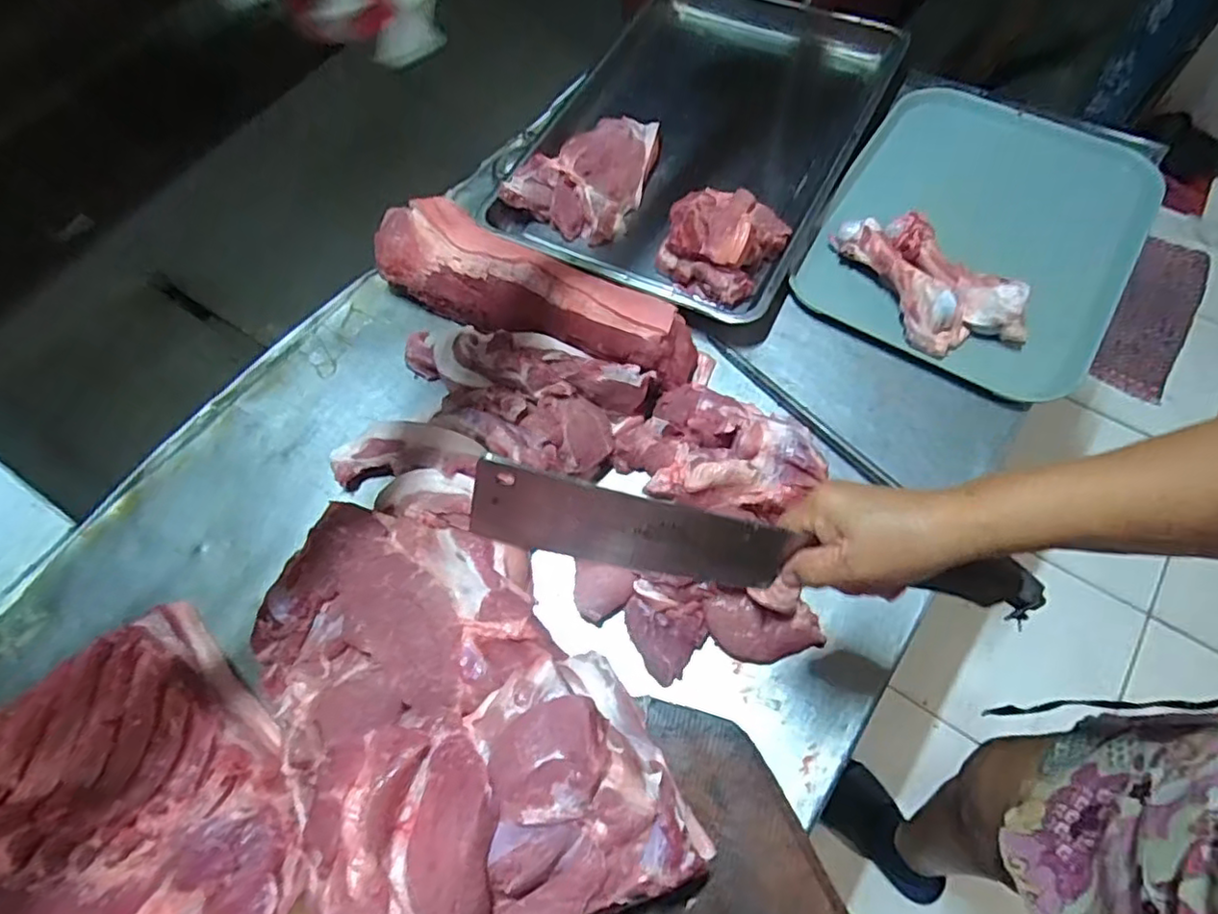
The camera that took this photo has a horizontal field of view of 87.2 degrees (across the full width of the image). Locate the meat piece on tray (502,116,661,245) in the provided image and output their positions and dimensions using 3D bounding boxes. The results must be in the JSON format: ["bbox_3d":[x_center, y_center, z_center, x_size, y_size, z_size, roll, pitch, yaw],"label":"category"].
[{"bbox_3d":[-0.027,-0.389,0.860,0.157,0.063,0.198,21,66,12],"label":"meat piece on tray"}]

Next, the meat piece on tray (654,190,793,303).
[{"bbox_3d":[0.144,-0.272,0.780,0.127,0.072,0.157,32,69,16],"label":"meat piece on tray"}]

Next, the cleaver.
[{"bbox_3d":[0.097,0.063,0.435,0.380,0.086,0.026,10,64,0],"label":"cleaver"}]

